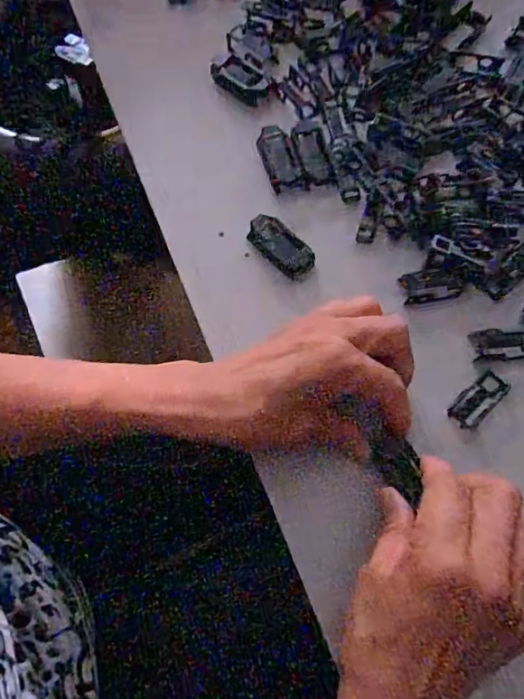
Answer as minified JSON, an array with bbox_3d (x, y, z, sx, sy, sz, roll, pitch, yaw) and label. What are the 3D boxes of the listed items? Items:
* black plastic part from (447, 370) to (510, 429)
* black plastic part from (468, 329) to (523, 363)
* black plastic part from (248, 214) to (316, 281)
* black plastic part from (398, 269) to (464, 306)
[{"bbox_3d":[0.135,0.031,0.325,0.020,0.004,0.039,42,80,12],"label":"black plastic part"},{"bbox_3d":[0.155,-0.003,0.331,0.043,0.004,0.020,-2,75,2],"label":"black plastic part"},{"bbox_3d":[0.012,-0.068,0.349,0.048,0.017,0.020,41,80,12],"label":"black plastic part"},{"bbox_3d":[0.110,-0.041,0.340,0.038,0.009,0.020,-6,75,1],"label":"black plastic part"}]

